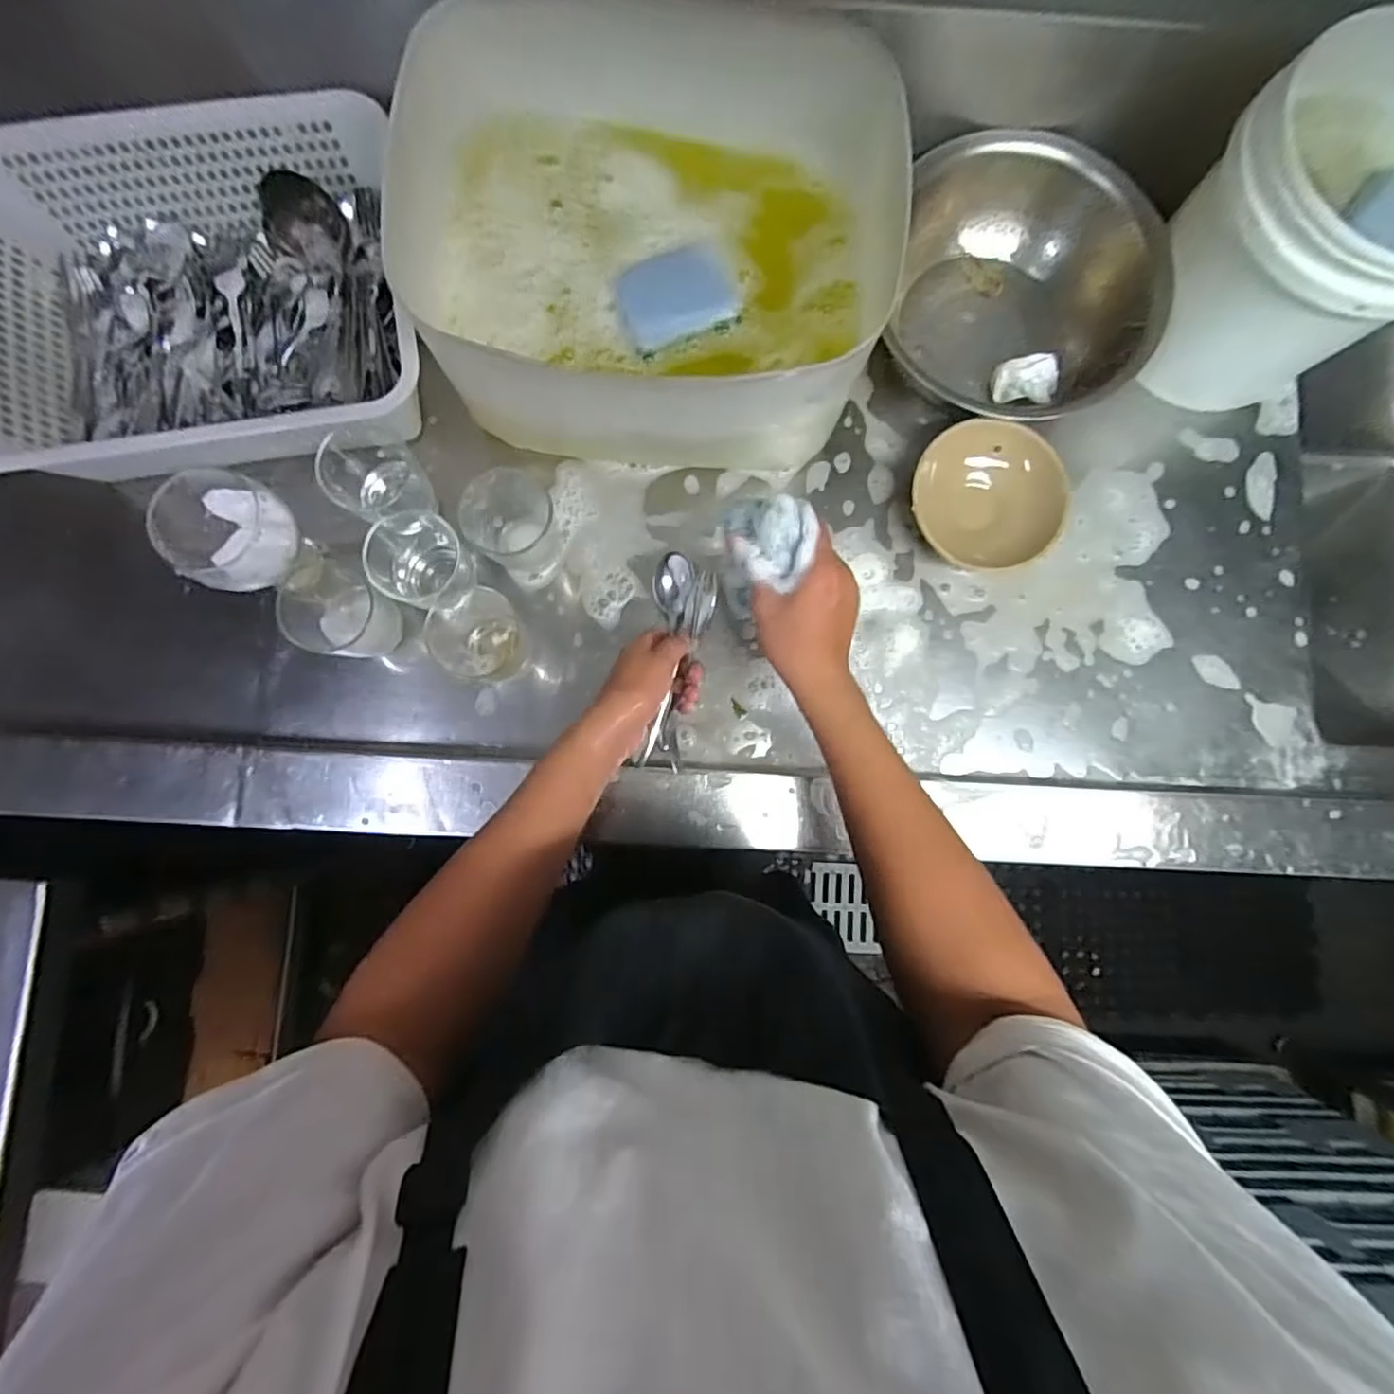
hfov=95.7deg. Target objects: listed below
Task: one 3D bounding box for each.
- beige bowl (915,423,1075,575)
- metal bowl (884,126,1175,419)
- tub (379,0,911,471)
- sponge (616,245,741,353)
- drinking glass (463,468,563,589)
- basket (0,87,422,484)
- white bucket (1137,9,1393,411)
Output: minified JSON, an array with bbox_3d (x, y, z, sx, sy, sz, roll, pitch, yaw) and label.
[{"bbox_3d":[0.271,-0.190,0.597,0.137,0.063,0.120,2,85,-1],"label":"beige bowl"},{"bbox_3d":[0.309,-0.382,0.594,0.218,0.107,0.225,0,85,-1],"label":"metal bowl"},{"bbox_3d":[-0.037,-0.399,0.550,0.351,0.181,0.329,5,85,-1],"label":"tub"},{"bbox_3d":[-0.017,-0.337,0.535,0.096,0.023,0.064,-23,86,-3],"label":"sponge"},{"bbox_3d":[-0.165,-0.155,0.576,0.077,0.082,0.084,0,85,-1],"label":"drinking glass"},{"bbox_3d":[-0.434,-0.342,0.552,0.355,0.102,0.293,-9,86,-2],"label":"basket"},{"bbox_3d":[0.530,-0.393,0.551,0.230,0.198,0.195,-28,86,-3],"label":"white bucket"}]

